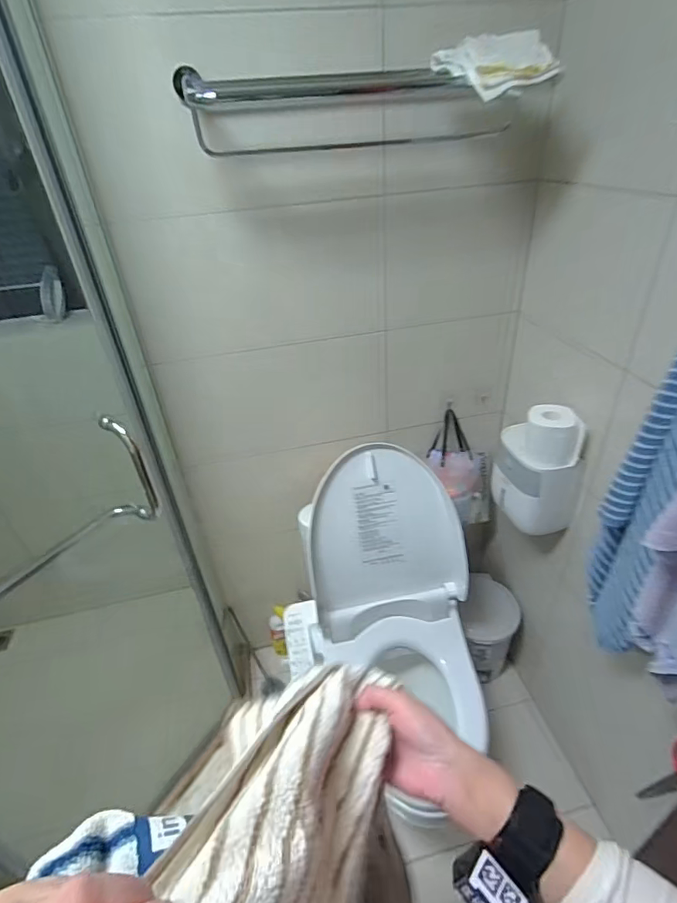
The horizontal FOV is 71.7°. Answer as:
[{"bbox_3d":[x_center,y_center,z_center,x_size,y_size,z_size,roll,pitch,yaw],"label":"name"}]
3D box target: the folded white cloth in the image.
[{"bbox_3d":[0.270,-0.650,0.788,0.164,0.086,0.172,-10,35,-7],"label":"folded white cloth"}]

